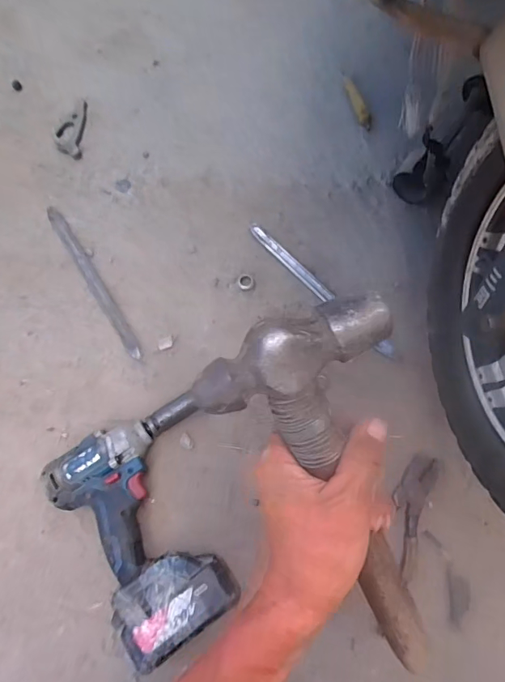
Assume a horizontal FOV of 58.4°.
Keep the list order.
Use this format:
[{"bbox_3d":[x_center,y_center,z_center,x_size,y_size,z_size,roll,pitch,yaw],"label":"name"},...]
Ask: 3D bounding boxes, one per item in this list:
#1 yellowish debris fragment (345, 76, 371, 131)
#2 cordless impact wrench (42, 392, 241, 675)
[{"bbox_3d":[0.164,-0.382,0.718,0.020,0.015,0.100,-18,69,-3],"label":"yellowish debris fragment"},{"bbox_3d":[-0.102,0.192,0.506,0.187,0.082,0.236,-34,71,-9],"label":"cordless impact wrench"}]

